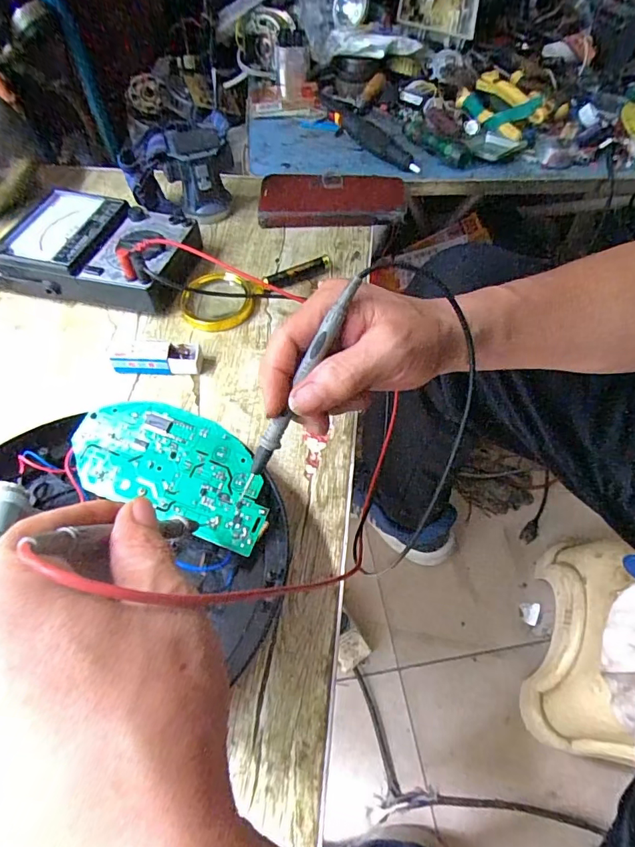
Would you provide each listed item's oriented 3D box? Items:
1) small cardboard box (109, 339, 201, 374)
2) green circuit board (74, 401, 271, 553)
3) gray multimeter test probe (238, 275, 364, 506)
[{"bbox_3d":[-0.137,-0.059,0.398,0.072,0.021,0.025,1,56,-1],"label":"small cardboard box"},{"bbox_3d":[-0.096,0.028,0.311,0.142,0.015,0.071,26,59,10],"label":"green circuit board"},{"bbox_3d":[-0.012,-0.018,0.270,0.010,0.008,0.147,33,103,19],"label":"gray multimeter test probe"}]

